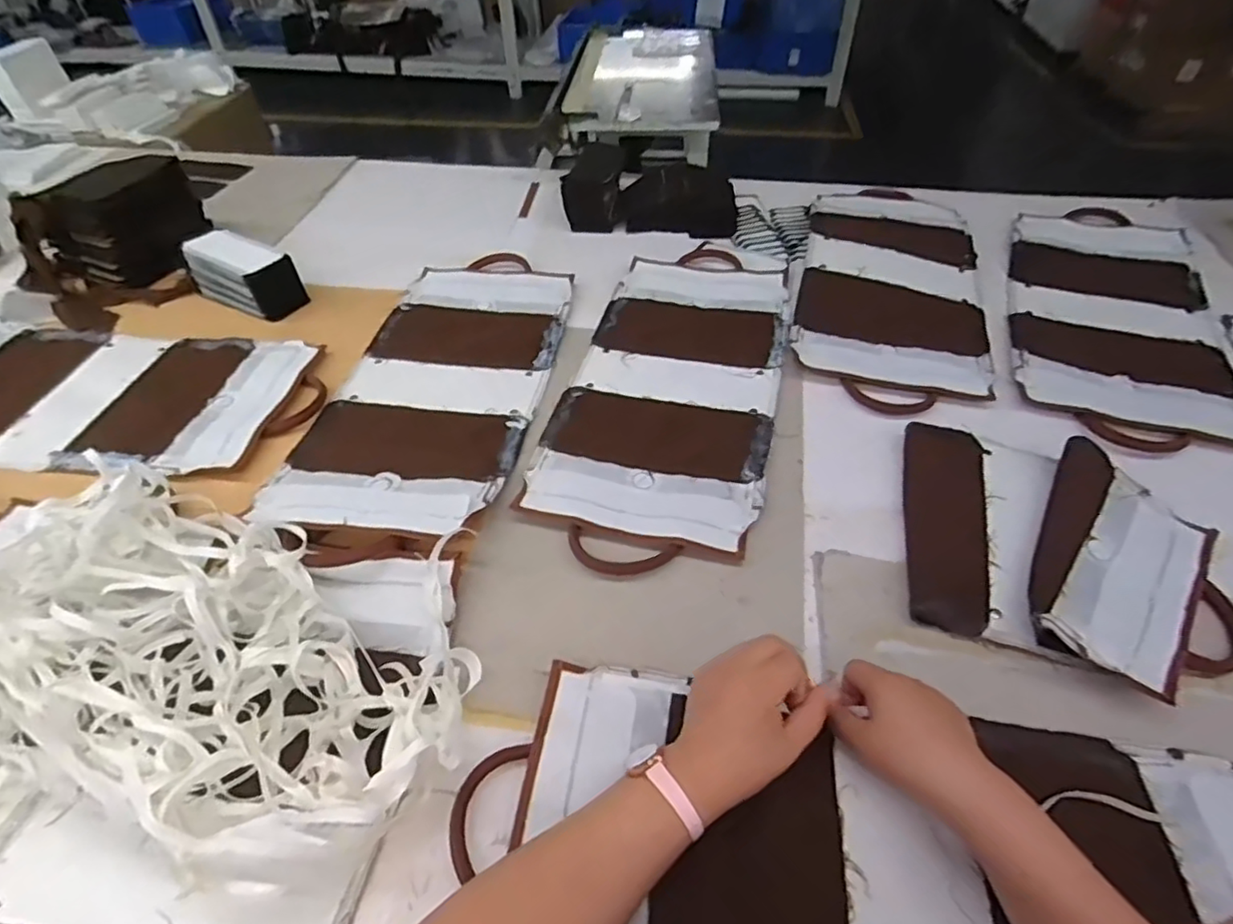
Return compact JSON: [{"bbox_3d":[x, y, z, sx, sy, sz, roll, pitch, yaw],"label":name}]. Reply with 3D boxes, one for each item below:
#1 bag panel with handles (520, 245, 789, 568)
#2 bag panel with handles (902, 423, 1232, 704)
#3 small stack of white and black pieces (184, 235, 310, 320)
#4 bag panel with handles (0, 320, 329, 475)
[{"bbox_3d":[0.074,-0.103,0.788,0.245,0.017,0.568,12,47,11],"label":"bag panel with handles"},{"bbox_3d":[0.407,0.076,0.589,0.274,0.047,0.260,17,48,16],"label":"bag panel with handles"},{"bbox_3d":[-0.535,-0.269,0.918,0.150,0.072,0.077,22,49,20],"label":"small stack of white and black pieces"},{"bbox_3d":[-0.660,-0.097,0.776,0.599,0.023,0.240,5,46,5],"label":"bag panel with handles"}]

